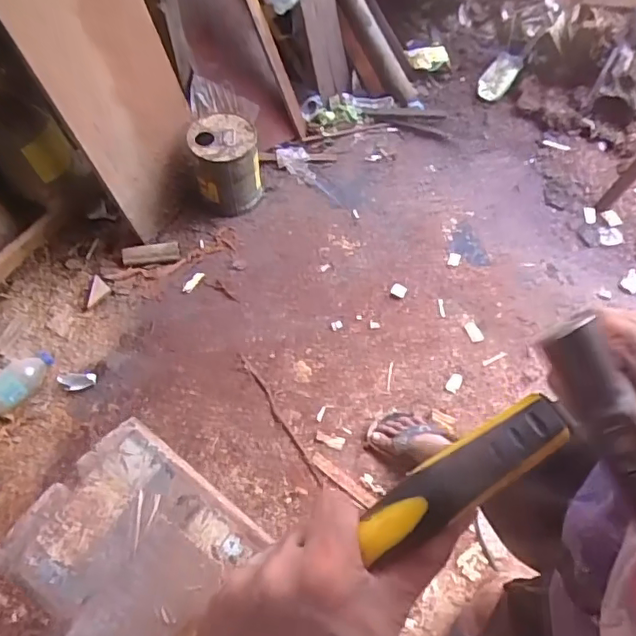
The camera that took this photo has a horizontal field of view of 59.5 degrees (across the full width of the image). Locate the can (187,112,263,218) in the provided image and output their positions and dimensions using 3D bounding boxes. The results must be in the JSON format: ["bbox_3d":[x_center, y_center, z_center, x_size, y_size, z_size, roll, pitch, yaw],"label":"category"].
[{"bbox_3d":[-0.235,-0.391,1.446,0.167,0.206,0.158,-10,64,-4],"label":"can"}]

